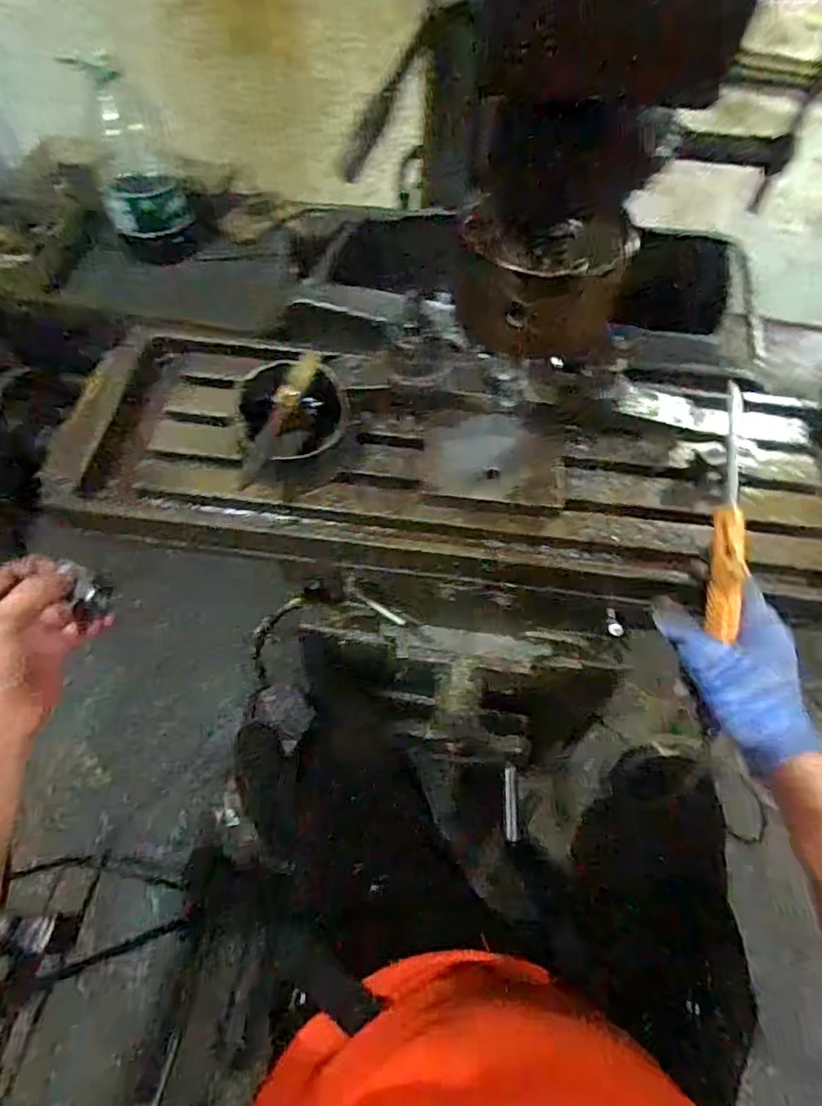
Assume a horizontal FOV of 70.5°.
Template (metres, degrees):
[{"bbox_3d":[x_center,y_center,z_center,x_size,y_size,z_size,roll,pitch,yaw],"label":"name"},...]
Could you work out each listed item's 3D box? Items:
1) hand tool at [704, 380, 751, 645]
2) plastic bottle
[{"bbox_3d":[0.205,-0.024,0.376,0.020,0.019,0.160,-2,98,-4],"label":"hand tool"},{"bbox_3d":[-0.594,-0.830,1.273,0.176,0.379,0.138,-12,63,-9],"label":"plastic bottle"}]

